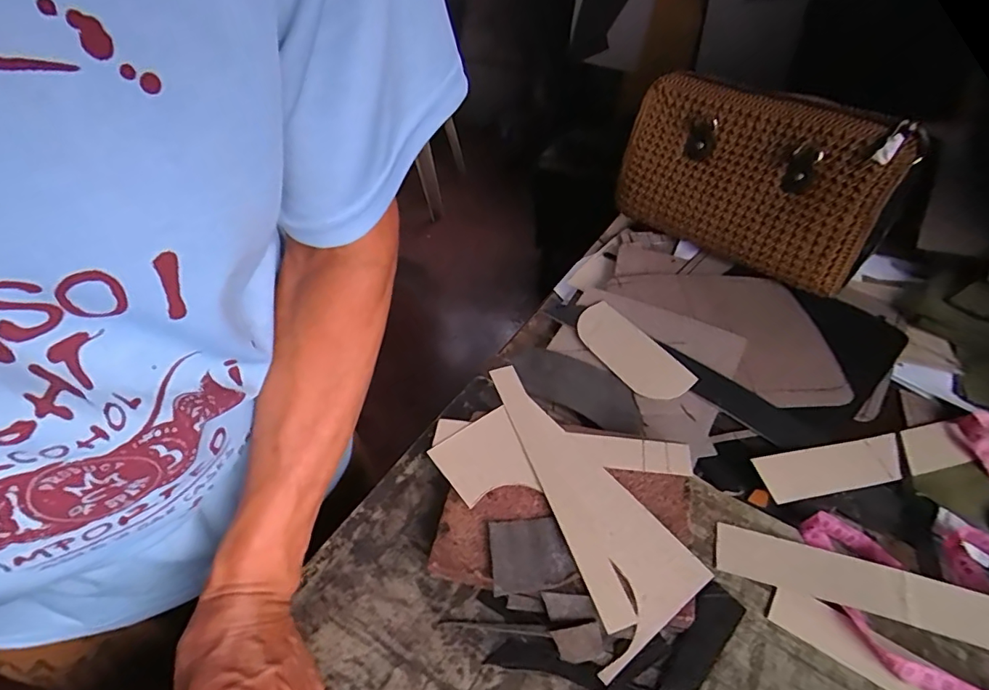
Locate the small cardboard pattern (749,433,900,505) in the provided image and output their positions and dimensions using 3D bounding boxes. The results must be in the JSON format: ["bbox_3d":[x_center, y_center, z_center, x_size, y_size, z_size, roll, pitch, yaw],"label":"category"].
[{"bbox_3d":[0.283,0.102,0.439,0.137,0.006,0.038,-6,61,-15],"label":"small cardboard pattern"}]

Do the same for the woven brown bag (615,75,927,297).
[{"bbox_3d":[0.286,-0.194,0.598,0.106,0.153,0.291,-34,54,-27],"label":"woven brown bag"}]

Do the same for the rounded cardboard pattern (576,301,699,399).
[{"bbox_3d":[0.132,0.006,0.525,0.052,0.006,0.135,-32,50,-13],"label":"rounded cardboard pattern"}]

